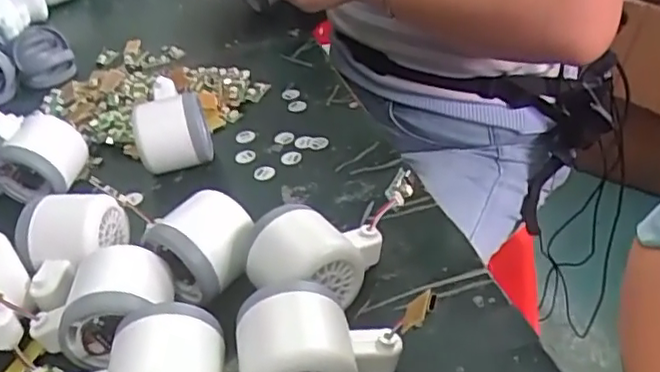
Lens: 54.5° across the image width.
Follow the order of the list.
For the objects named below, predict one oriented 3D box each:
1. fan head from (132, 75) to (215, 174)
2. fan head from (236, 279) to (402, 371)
[{"bbox_3d":[-0.129,-0.048,0.532,0.055,0.063,0.061,-8,36,-2],"label":"fan head"},{"bbox_3d":[-0.007,0.084,0.336,0.080,0.057,0.055,-10,36,-5],"label":"fan head"}]

